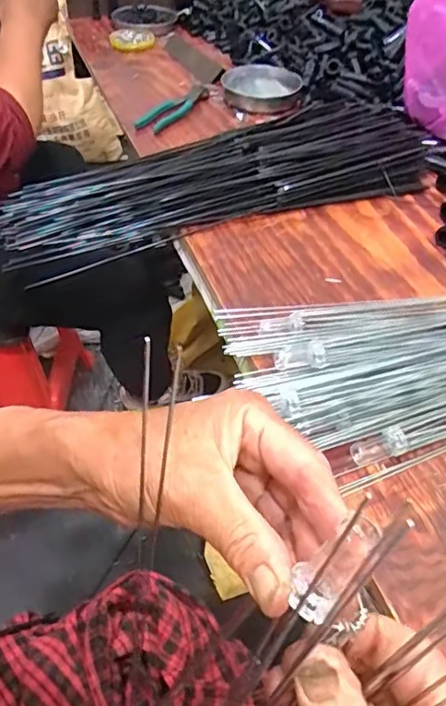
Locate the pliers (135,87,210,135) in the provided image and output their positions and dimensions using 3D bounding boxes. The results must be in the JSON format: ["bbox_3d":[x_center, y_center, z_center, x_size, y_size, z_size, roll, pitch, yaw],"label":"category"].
[{"bbox_3d":[-0.085,-0.384,0.868,0.057,0.021,0.159,26,51,20],"label":"pliers"}]

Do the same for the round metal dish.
[{"bbox_3d":[0.063,-0.431,0.902,0.130,0.031,0.129,1,47,-1],"label":"round metal dish"}]

